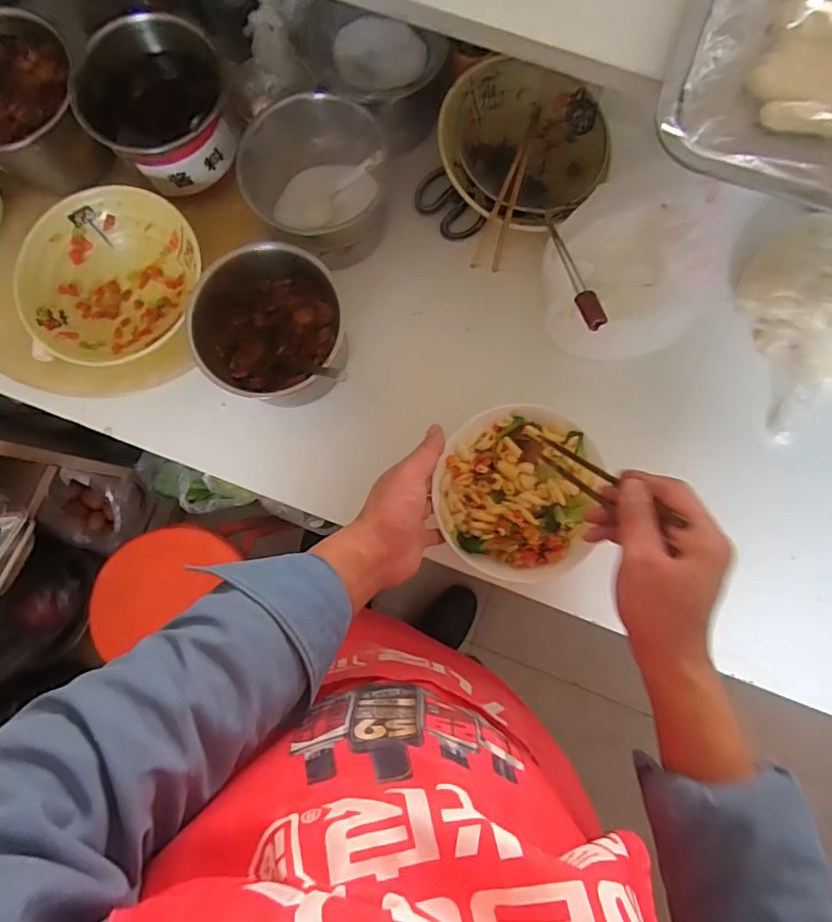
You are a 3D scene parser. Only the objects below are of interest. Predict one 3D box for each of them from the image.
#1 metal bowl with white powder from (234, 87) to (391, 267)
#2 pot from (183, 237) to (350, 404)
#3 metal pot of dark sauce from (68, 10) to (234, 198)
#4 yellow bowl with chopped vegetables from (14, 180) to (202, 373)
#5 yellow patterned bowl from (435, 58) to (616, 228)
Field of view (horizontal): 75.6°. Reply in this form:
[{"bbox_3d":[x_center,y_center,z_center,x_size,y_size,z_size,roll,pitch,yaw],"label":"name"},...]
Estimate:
[{"bbox_3d":[-0.108,-0.304,0.587,0.142,0.099,0.134,0,83,0],"label":"metal bowl with white powder"},{"bbox_3d":[-0.148,-0.142,0.583,0.155,0.098,0.145,0,83,0],"label":"pot"},{"bbox_3d":[-0.270,-0.373,0.577,0.150,0.099,0.133,-29,84,-3],"label":"metal pot of dark sauce"},{"bbox_3d":[-0.322,-0.198,0.584,0.181,0.062,0.185,0,83,0],"label":"yellow bowl with chopped vegetables"},{"bbox_3d":[0.118,-0.339,0.604,0.179,0.094,0.170,0,83,0],"label":"yellow patterned bowl"}]

